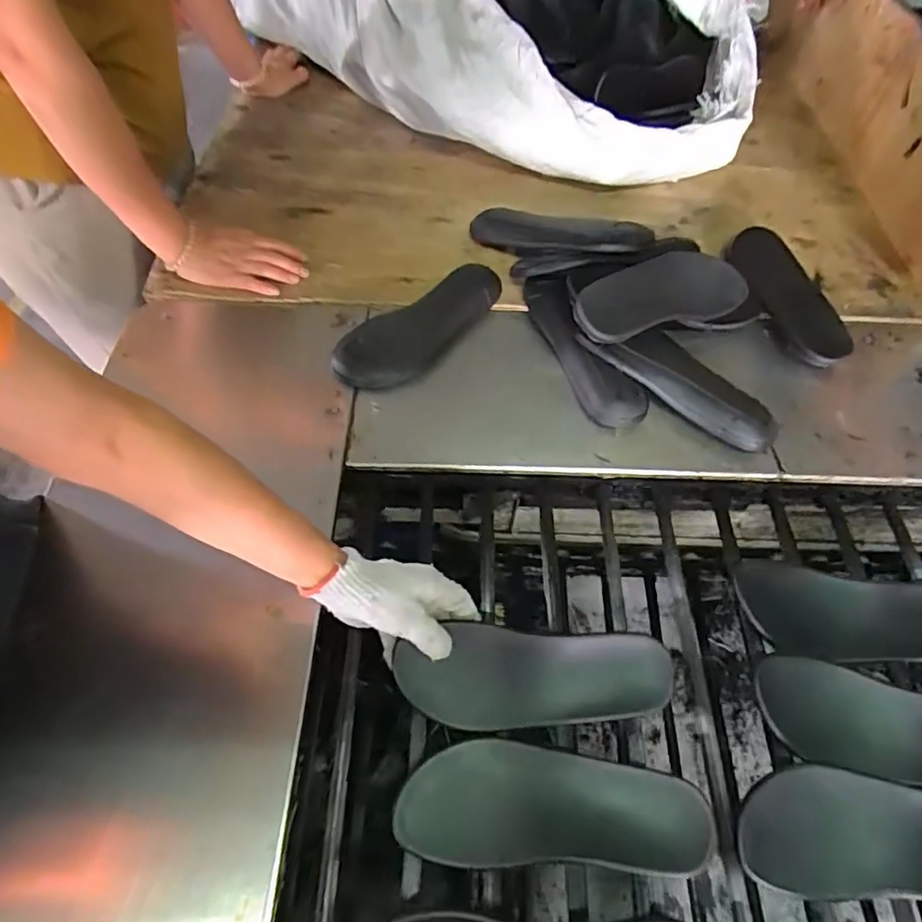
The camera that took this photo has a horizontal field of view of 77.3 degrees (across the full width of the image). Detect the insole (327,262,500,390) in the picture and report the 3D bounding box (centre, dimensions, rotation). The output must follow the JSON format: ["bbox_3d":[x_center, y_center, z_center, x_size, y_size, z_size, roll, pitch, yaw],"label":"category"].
[{"bbox_3d":[-0.045,-0.168,0.716,0.091,0.021,0.239,40,65,20],"label":"insole"}]

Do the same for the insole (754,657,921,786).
[{"bbox_3d":[0.384,0.237,0.505,0.226,0.028,0.081,12,59,5],"label":"insole"}]

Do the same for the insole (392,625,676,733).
[{"bbox_3d":[0.062,0.188,0.509,0.235,0.050,0.080,-5,58,7],"label":"insole"}]

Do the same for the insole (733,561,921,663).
[{"bbox_3d":[0.396,0.158,0.570,0.239,0.031,0.088,7,58,4],"label":"insole"}]

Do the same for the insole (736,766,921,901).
[{"bbox_3d":[0.345,0.302,0.460,0.234,0.024,0.087,6,58,2],"label":"insole"}]

